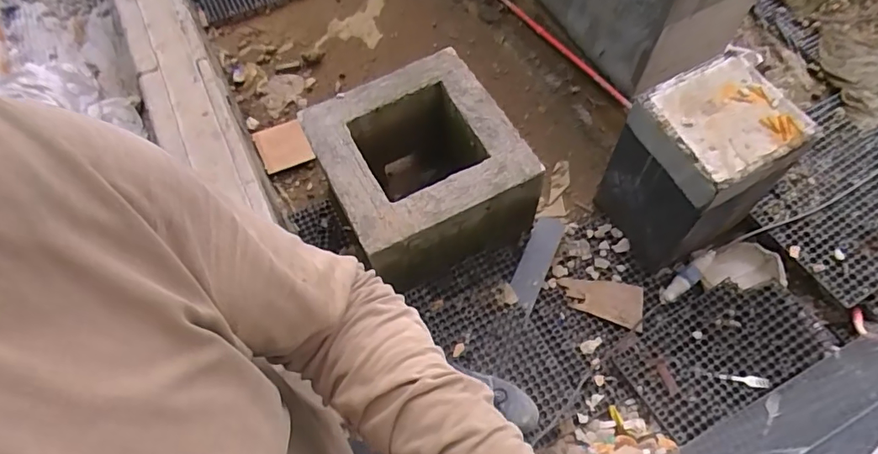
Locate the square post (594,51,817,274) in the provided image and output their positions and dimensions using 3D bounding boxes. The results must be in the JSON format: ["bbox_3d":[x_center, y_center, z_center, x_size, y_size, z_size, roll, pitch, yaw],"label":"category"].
[{"bbox_3d":[0.684,-0.158,1.360,0.295,0.441,0.318,-25,65,-9],"label":"square post"}]

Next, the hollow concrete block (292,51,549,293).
[{"bbox_3d":[-0.054,-0.154,1.524,0.512,0.409,0.511,-25,65,-9],"label":"hollow concrete block"}]

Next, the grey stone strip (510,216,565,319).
[{"bbox_3d":[0.291,0.100,1.506,0.084,0.024,0.357,26,58,4],"label":"grey stone strip"}]

